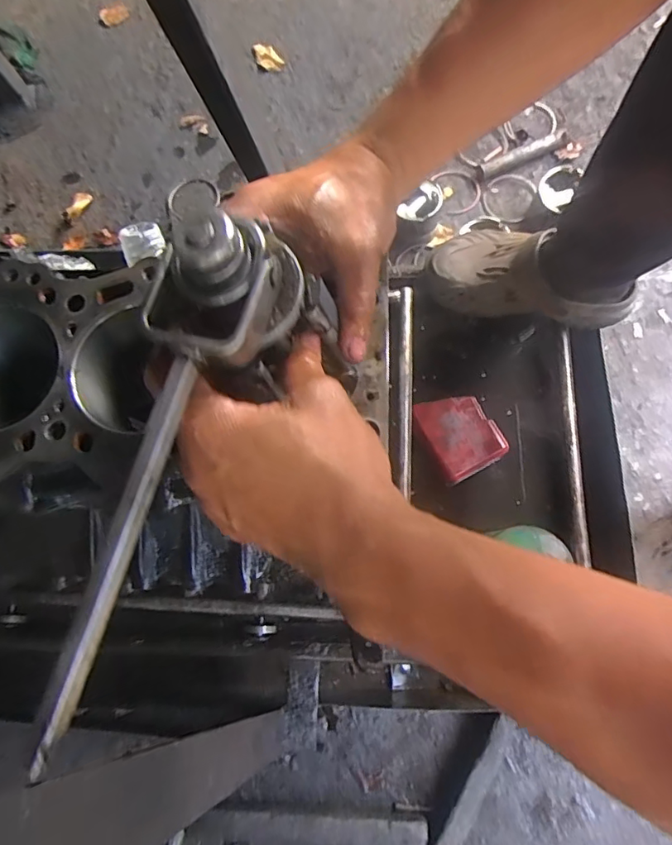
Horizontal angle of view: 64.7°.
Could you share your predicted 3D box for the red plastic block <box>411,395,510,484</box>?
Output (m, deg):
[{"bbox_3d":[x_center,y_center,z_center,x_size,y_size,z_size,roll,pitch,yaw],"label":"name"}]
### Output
[{"bbox_3d":[0.191,0.017,0.833,0.108,0.061,0.131,-31,75,-3],"label":"red plastic block"}]

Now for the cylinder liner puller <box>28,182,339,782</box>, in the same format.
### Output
[{"bbox_3d":[-0.069,0.016,0.226,0.068,0.067,0.227,19,79,5],"label":"cylinder liner puller"}]

